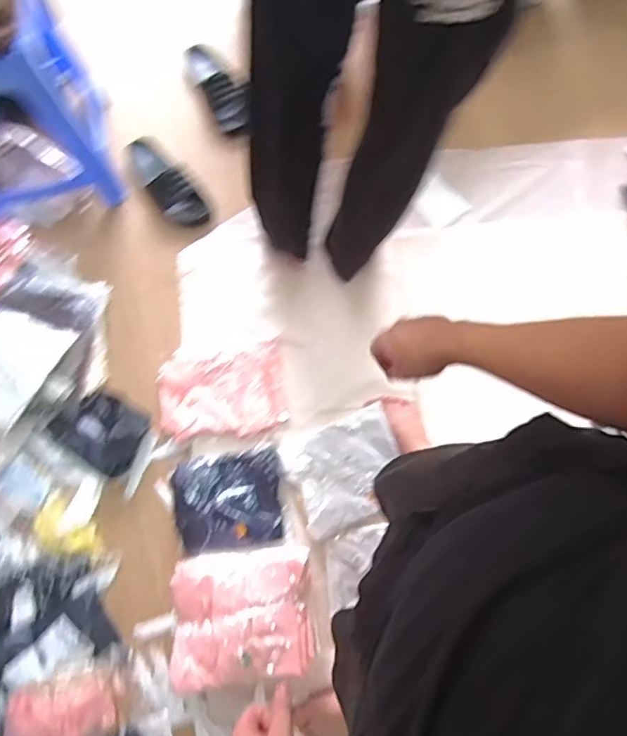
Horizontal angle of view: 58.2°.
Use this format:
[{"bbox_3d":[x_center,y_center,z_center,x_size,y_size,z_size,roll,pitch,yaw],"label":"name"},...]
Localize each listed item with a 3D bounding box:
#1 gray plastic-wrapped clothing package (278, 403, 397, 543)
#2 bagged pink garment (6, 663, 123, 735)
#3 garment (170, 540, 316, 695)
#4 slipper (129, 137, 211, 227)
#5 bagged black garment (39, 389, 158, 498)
[{"bbox_3d":[0.073,0.233,1.288,0.254,0.039,0.247,-21,78,-6],"label":"gray plastic-wrapped clothing package"},{"bbox_3d":[-0.495,0.680,1.135,0.223,0.051,0.145,-2,90,-26],"label":"bagged pink garment"},{"bbox_3d":[-0.149,0.513,1.173,0.292,0.063,0.252,-6,77,-3],"label":"garment"},{"bbox_3d":[-0.385,-0.475,1.435,0.105,0.057,0.283,-40,80,-10],"label":"slipper"},{"bbox_3d":[-0.477,0.156,1.301,0.245,0.045,0.176,32,78,6],"label":"bagged black garment"}]

